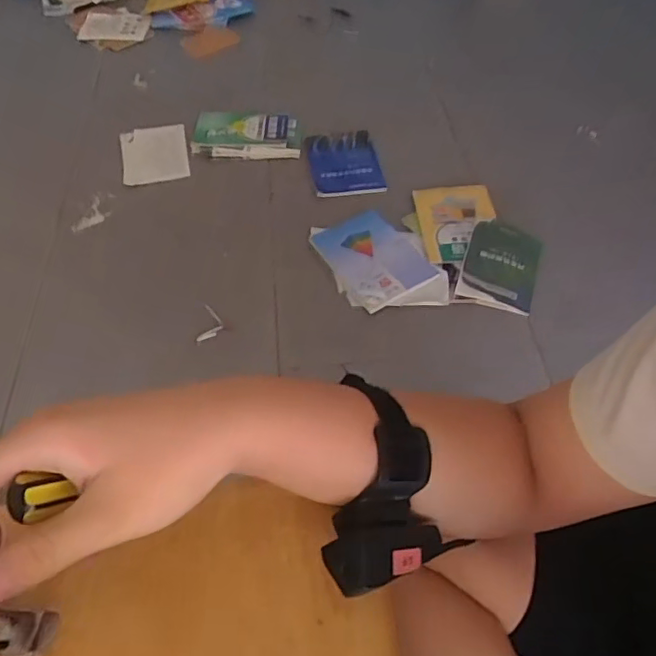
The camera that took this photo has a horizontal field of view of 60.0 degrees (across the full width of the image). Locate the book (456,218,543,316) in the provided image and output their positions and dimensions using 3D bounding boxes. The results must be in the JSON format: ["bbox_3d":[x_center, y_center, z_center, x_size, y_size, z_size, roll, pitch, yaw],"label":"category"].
[{"bbox_3d":[0.421,-0.160,1.372,0.173,0.021,0.276,21,57,5],"label":"book"}]

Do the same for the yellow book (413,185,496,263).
[{"bbox_3d":[0.338,-0.275,1.476,0.195,0.024,0.279,-6,54,4],"label":"yellow book"}]

